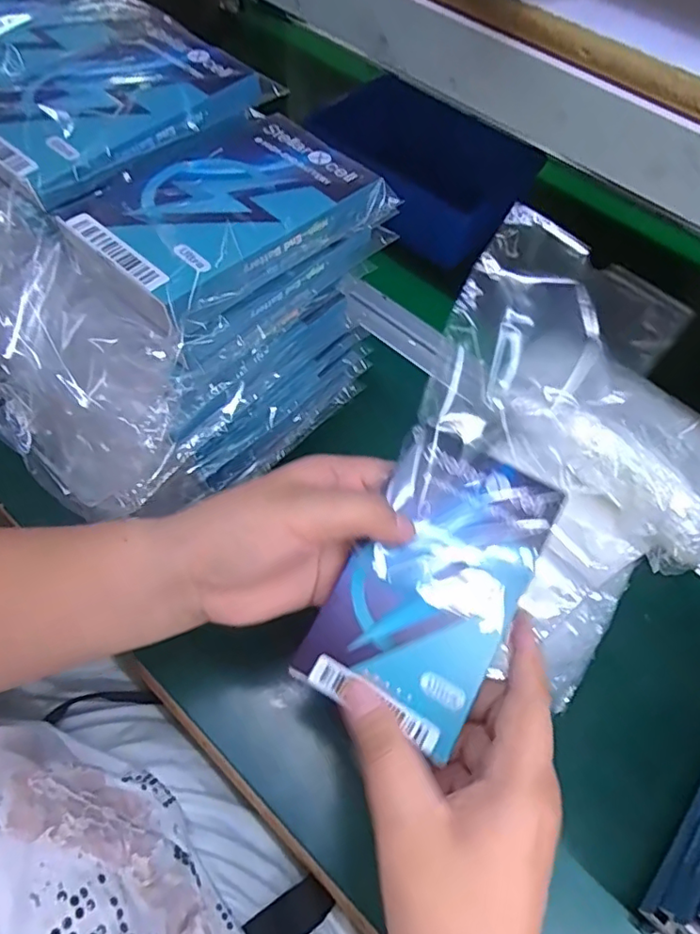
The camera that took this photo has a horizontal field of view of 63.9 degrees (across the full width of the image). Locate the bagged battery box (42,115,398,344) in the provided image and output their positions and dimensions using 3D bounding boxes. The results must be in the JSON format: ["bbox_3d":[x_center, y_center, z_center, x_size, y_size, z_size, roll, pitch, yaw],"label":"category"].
[{"bbox_3d":[-0.054,-0.119,0.266,0.080,0.026,0.135,41,65,19],"label":"bagged battery box"}]

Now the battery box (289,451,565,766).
[{"bbox_3d":[0.039,0.052,0.257,0.075,0.005,0.130,27,76,9],"label":"battery box"}]

